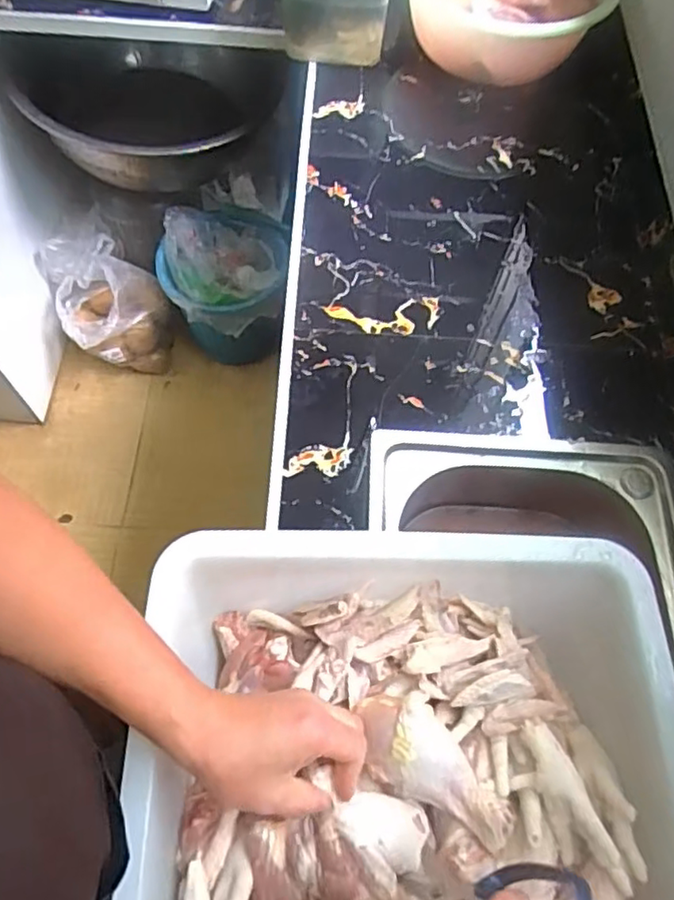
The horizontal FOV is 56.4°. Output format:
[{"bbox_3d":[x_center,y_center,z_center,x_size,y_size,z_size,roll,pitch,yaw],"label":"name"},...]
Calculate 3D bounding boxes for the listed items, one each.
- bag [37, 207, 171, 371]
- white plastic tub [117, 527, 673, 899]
[{"bbox_3d":[-0.506,-0.315,1.395,0.227,0.288,0.196,38,68,14],"label":"bag"},{"bbox_3d":[0.051,0.314,0.442,0.386,0.137,0.501,0,64,-3],"label":"white plastic tub"}]

